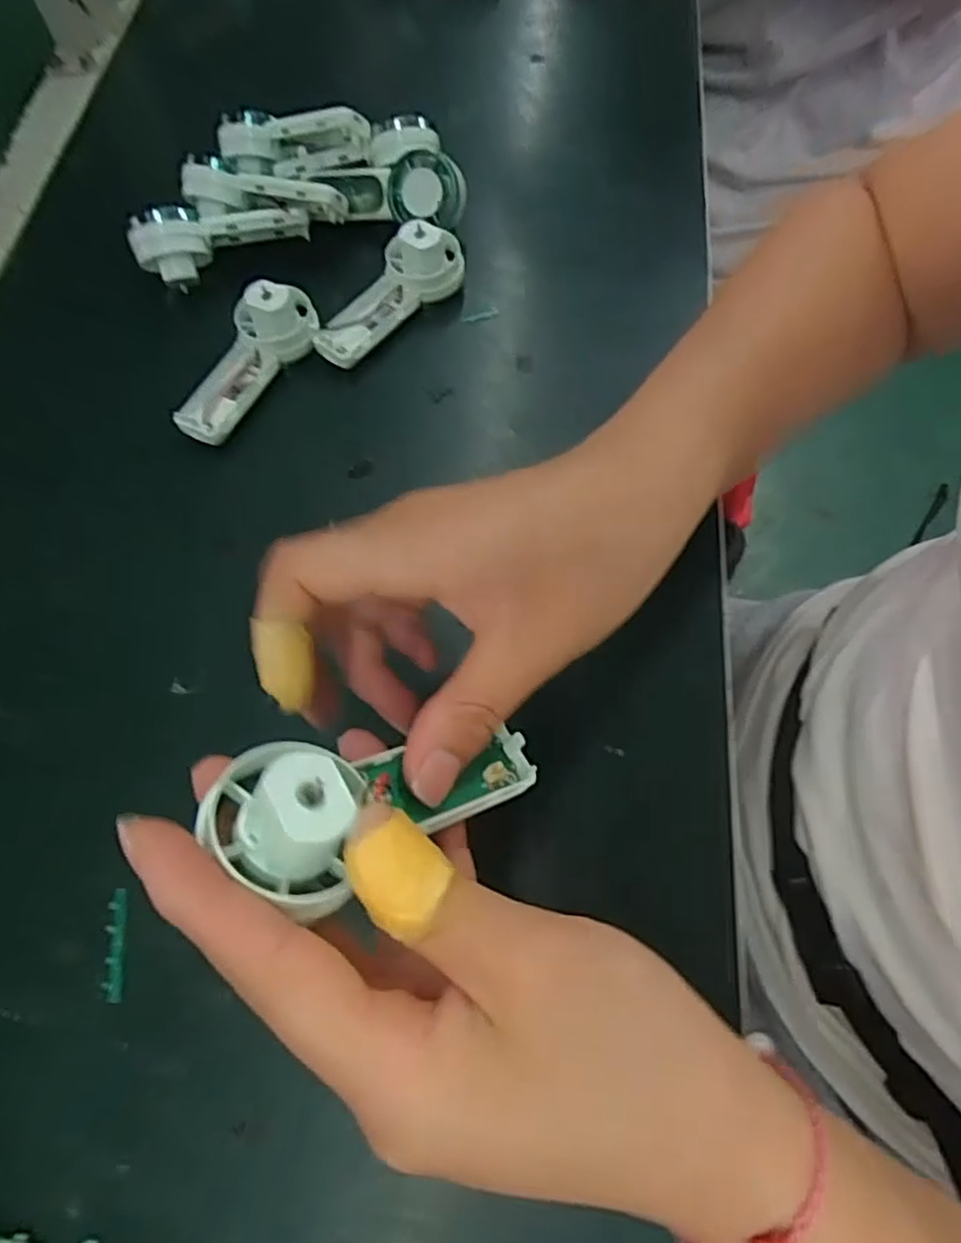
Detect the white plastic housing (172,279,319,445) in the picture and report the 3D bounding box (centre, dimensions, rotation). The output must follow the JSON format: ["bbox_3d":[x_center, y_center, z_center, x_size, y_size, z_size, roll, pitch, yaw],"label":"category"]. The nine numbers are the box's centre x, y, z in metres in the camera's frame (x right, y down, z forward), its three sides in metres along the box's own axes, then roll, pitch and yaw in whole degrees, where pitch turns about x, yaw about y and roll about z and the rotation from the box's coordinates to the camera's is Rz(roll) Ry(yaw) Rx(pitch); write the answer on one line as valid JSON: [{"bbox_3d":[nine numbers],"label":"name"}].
[{"bbox_3d":[-0.115,-0.128,0.356,0.035,0.042,0.091,32,71,18],"label":"white plastic housing"}]

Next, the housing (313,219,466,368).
[{"bbox_3d":[-0.047,-0.168,0.370,0.035,0.026,0.092,42,85,19],"label":"housing"}]

